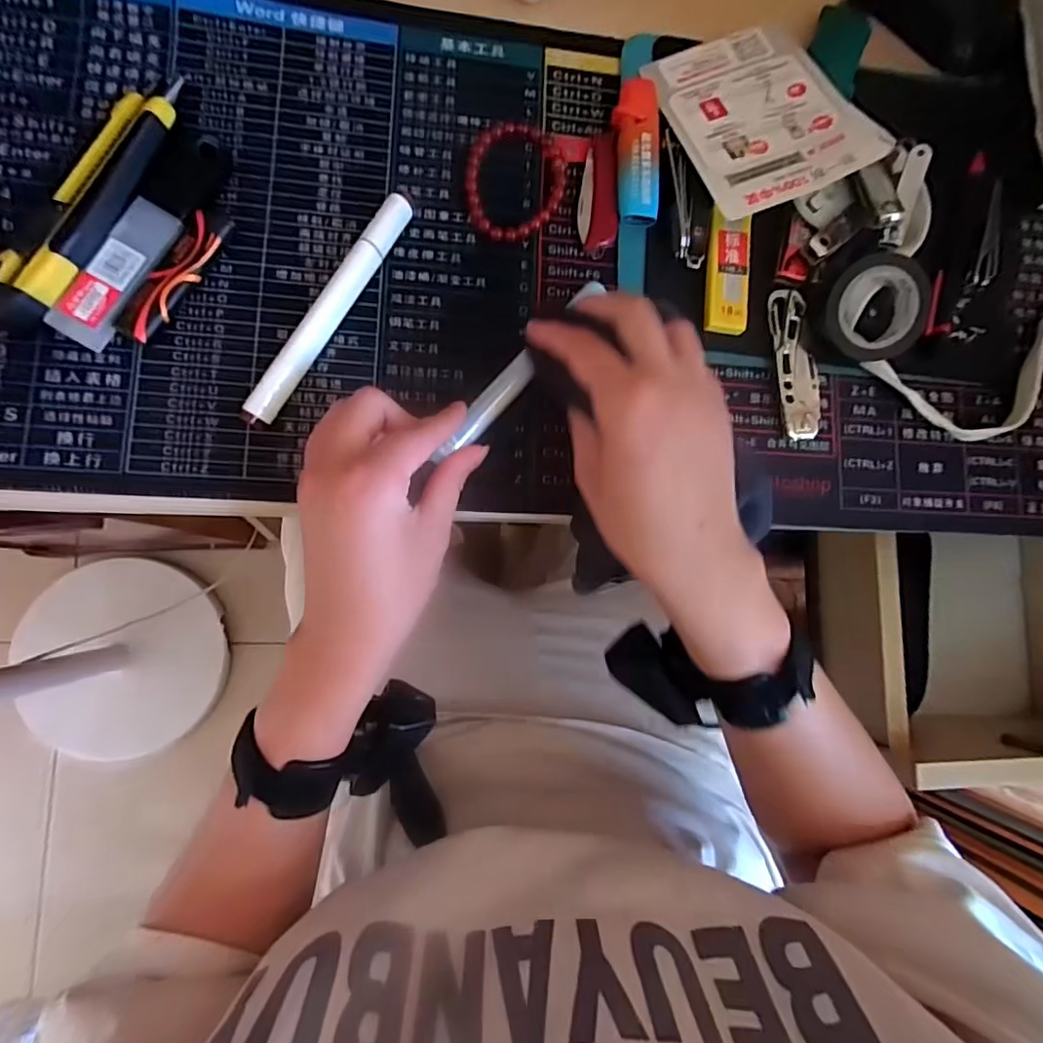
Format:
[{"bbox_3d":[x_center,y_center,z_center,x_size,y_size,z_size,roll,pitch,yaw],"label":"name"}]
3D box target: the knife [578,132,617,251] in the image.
[{"bbox_3d":[0.045,-0.196,0.324,0.023,0.005,0.070,0,84,-7],"label":"knife"}]

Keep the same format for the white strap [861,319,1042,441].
[{"bbox_3d":[0.282,-0.083,0.339,0.128,0.014,0.064,-15,86,-8],"label":"white strap"}]

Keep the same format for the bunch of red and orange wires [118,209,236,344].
[{"bbox_3d":[-0.180,-0.127,0.284,0.018,0.015,0.077,31,81,-3],"label":"bunch of red and orange wires"}]

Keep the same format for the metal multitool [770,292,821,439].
[{"bbox_3d":[0.163,-0.093,0.325,0.026,0.009,0.087,-7,85,-8],"label":"metal multitool"}]

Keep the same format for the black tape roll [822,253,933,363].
[{"bbox_3d":[0.203,-0.122,0.317,0.061,0.026,0.055,-30,88,-9],"label":"black tape roll"}]

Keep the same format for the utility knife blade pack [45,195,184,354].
[{"bbox_3d":[-0.205,-0.126,0.281,0.025,0.014,0.080,30,81,-3],"label":"utility knife blade pack"}]

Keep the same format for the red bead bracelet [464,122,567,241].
[{"bbox_3d":[-0.004,-0.196,0.318,0.058,0.007,0.070,2,84,-7],"label":"red bead bracelet"}]

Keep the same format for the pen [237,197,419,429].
[{"bbox_3d":[-0.101,-0.115,0.294,0.013,0.015,0.151,31,81,-3],"label":"pen"}]

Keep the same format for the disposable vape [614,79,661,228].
[{"bbox_3d":[0.068,-0.218,0.322,0.025,0.014,0.087,1,84,-7],"label":"disposable vape"}]

